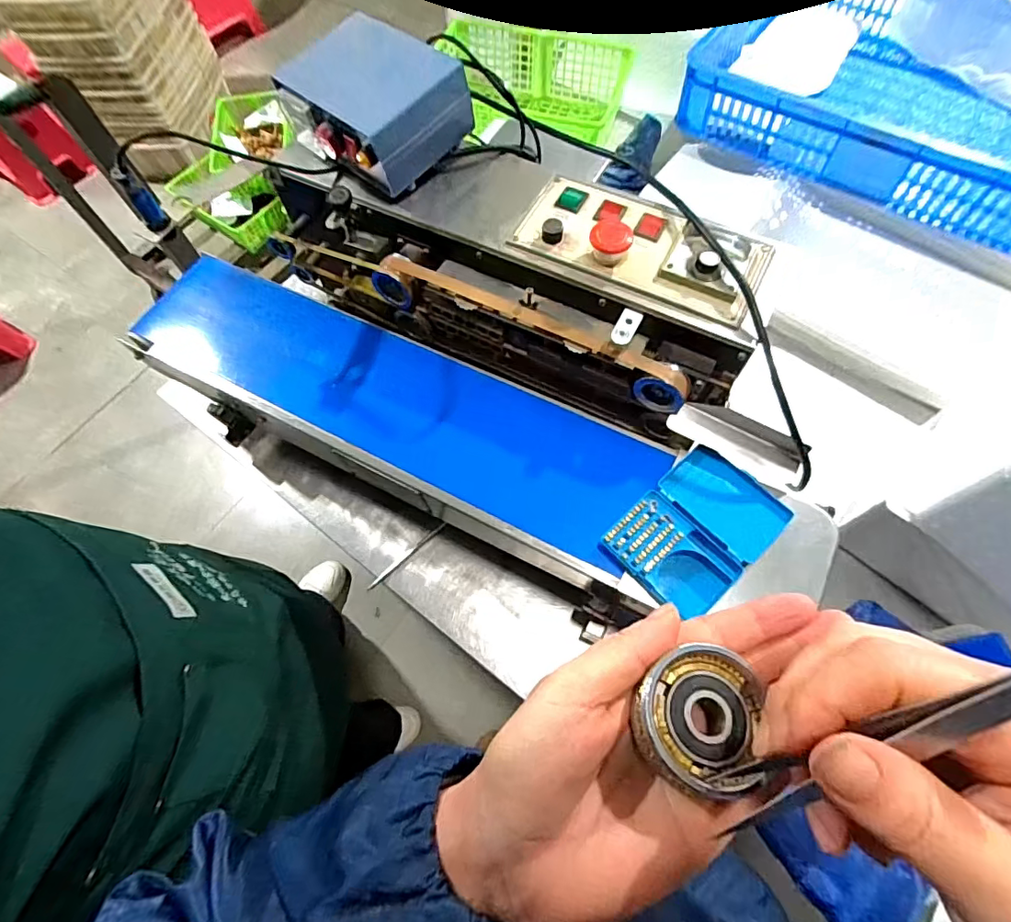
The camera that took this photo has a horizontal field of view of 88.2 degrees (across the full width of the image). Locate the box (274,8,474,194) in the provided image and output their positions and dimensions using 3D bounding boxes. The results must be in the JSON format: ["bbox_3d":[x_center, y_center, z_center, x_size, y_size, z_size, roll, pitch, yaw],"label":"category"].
[{"bbox_3d":[-0.123,-0.344,0.508,0.137,0.077,0.117,37,73,17],"label":"box"}]

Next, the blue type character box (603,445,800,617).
[{"bbox_3d":[0.171,0.059,0.461,0.150,0.024,0.103,-42,71,-14],"label":"blue type character box"}]

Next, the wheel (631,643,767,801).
[{"bbox_3d":[0.070,0.091,0.187,0.042,0.010,0.045,-1,66,3],"label":"wheel"}]

